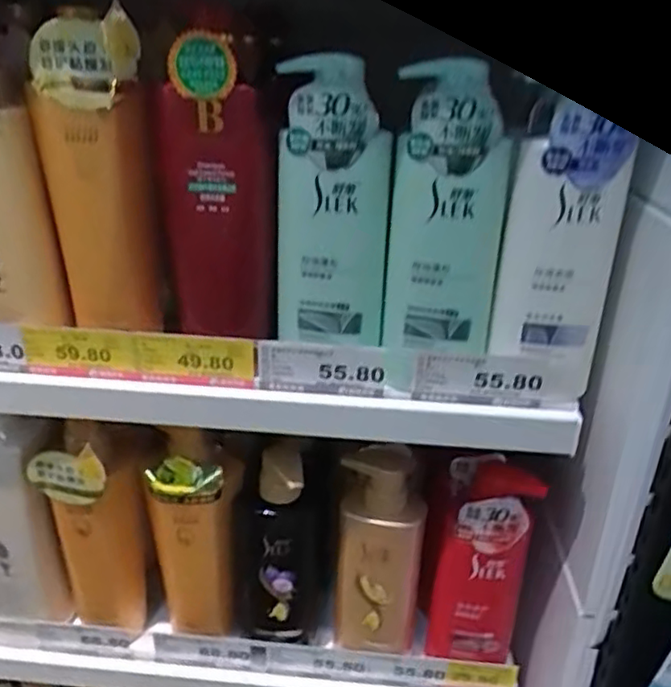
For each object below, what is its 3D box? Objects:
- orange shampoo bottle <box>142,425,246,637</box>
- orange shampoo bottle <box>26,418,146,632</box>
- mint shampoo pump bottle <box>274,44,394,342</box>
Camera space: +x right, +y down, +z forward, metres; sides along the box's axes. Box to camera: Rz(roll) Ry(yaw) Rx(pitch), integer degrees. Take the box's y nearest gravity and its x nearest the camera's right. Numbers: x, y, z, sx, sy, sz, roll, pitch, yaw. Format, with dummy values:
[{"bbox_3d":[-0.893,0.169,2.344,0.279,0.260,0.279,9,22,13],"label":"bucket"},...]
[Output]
[{"bbox_3d":[-0.122,0.170,0.576,0.077,0.216,0.072,-5,26,-14],"label":"orange shampoo bottle"},{"bbox_3d":[-0.214,0.160,0.575,0.076,0.203,0.074,-3,26,-9],"label":"orange shampoo bottle"},{"bbox_3d":[-0.004,-0.092,0.435,0.071,0.179,0.057,-1,25,-5],"label":"mint shampoo pump bottle"}]

